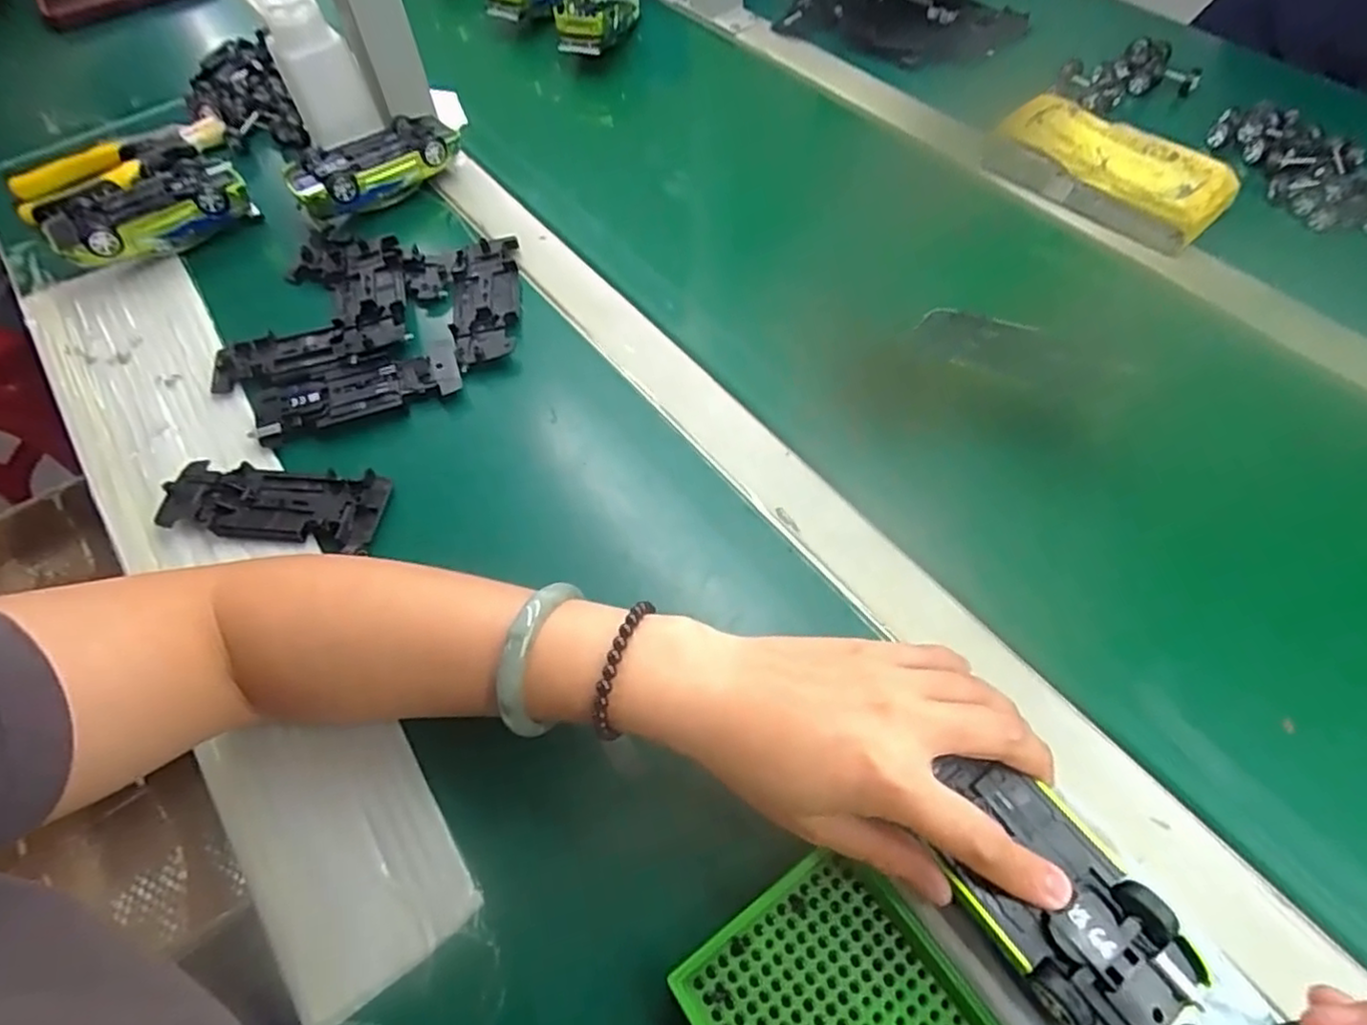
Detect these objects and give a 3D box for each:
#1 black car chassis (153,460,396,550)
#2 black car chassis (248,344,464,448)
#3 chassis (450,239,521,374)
[{"bbox_3d":[-0.236,-0.005,0.392,0.122,0.010,0.049,3,59,4],"label":"black car chassis"},{"bbox_3d":[-0.209,-0.077,0.434,0.128,0.012,0.042,-17,60,-9],"label":"black car chassis"},{"bbox_3d":[-0.139,-0.148,0.478,0.045,0.013,0.120,-8,59,-3],"label":"chassis"}]

